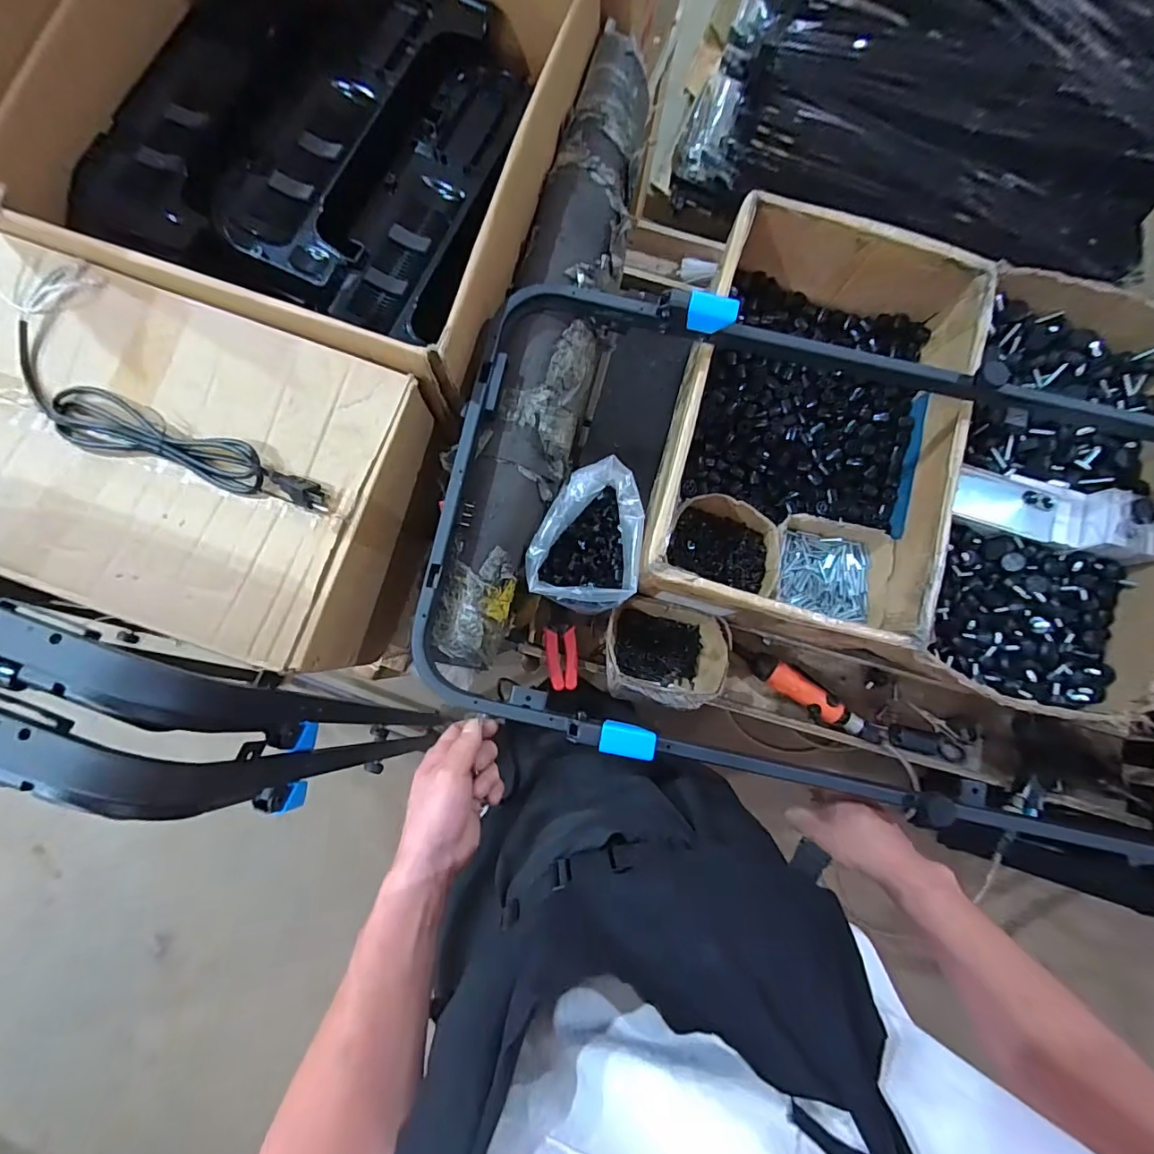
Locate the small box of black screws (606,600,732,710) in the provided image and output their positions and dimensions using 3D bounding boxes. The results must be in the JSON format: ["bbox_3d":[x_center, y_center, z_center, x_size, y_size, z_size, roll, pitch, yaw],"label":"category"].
[{"bbox_3d":[0.126,0.110,0.741,0.172,0.094,0.139,10,82,0],"label":"small box of black screws"}]

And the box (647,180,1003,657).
[{"bbox_3d":[0.315,-0.198,0.710,0.347,0.161,0.531,16,82,0],"label":"box"}]

